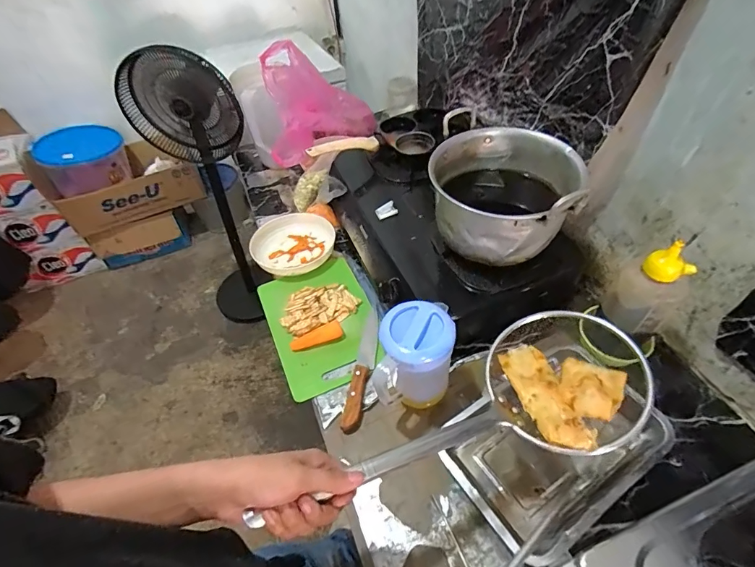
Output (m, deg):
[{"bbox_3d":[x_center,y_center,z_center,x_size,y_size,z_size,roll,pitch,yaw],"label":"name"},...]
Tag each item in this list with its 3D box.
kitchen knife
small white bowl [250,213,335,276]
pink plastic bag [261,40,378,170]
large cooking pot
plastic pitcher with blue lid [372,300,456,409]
[{"bbox_3d":[-0.024,0.143,0.732,0.035,0.023,0.255,4,49,8],"label":"kitchen knife"},{"bbox_3d":[-0.195,-0.092,0.954,0.183,0.044,0.202,-4,49,2],"label":"small white bowl"},{"bbox_3d":[-0.154,-0.499,1.101,0.266,0.249,0.355,-6,49,0],"label":"pink plastic bag"},{"bbox_3d":[0.208,-0.148,0.691,0.222,0.147,0.236,-3,49,3],"label":"large cooking pot"},{"bbox_3d":[0.059,0.131,0.622,0.099,0.187,0.123,6,50,10],"label":"plastic pitcher with blue lid"}]

